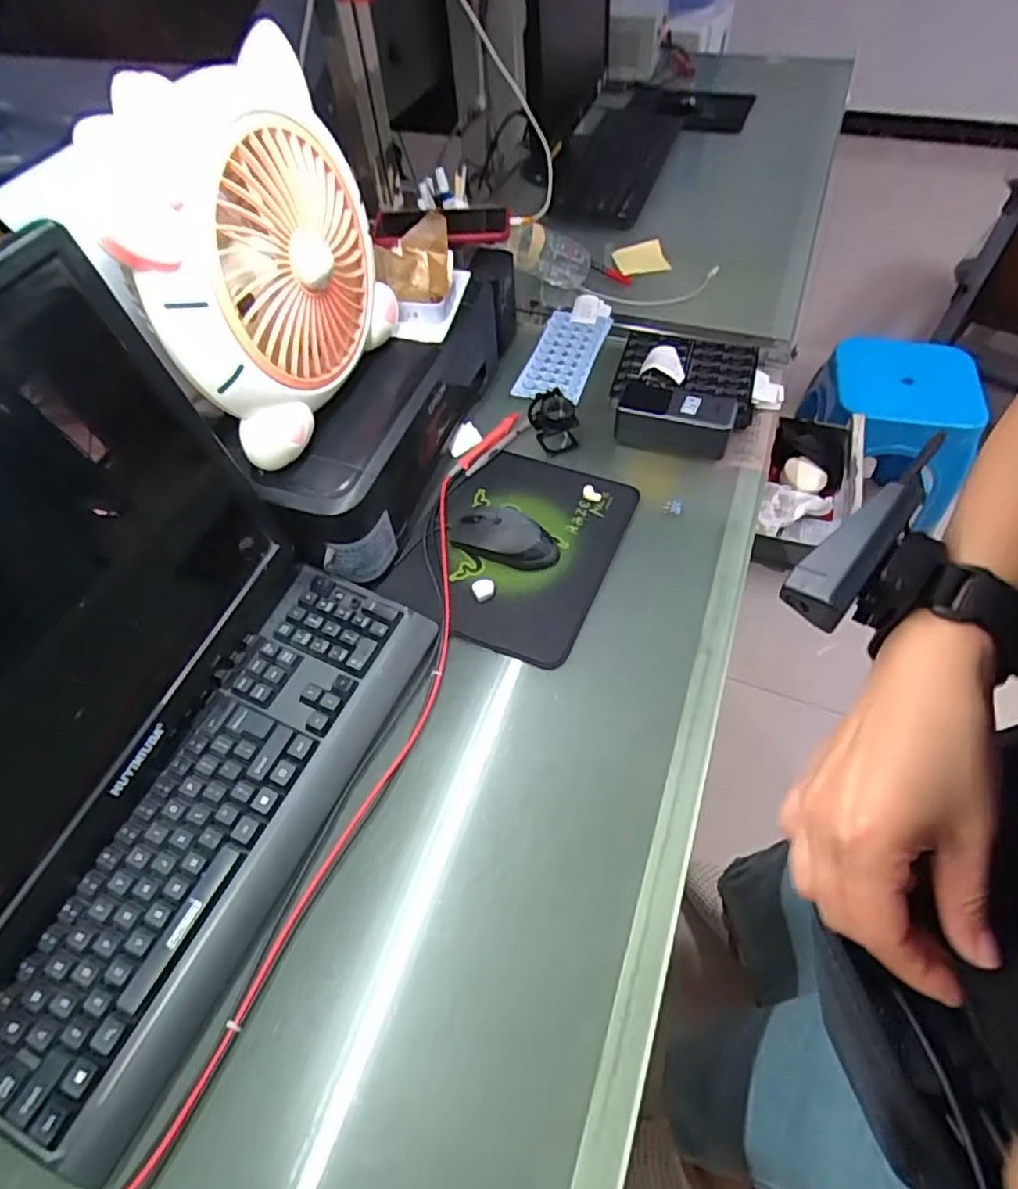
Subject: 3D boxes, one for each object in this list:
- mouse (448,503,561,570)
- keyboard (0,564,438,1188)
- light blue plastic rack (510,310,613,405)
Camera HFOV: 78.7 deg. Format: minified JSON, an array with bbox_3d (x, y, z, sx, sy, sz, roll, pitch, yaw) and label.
[{"bbox_3d":[-0.006,-0.063,0.644,0.121,0.035,0.060,22,59,16],"label":"mouse"},{"bbox_3d":[-0.217,0.168,0.493,0.139,0.035,0.427,19,59,14],"label":"keyboard"},{"bbox_3d":[0.077,-0.328,0.850,0.084,0.015,0.188,15,57,13],"label":"light blue plastic rack"}]

